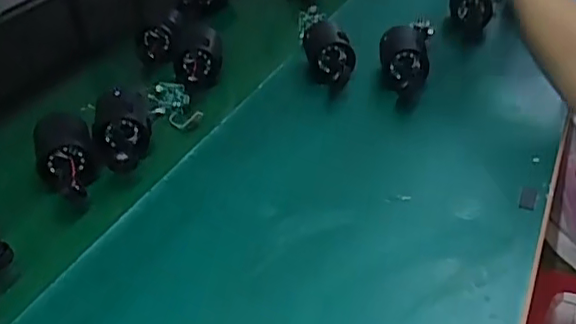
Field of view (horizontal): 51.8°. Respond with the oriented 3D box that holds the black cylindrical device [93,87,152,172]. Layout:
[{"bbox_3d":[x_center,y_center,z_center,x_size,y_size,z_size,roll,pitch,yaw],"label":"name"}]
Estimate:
[{"bbox_3d":[-0.172,-0.031,0.615,0.056,0.044,0.113,-12,38,-11],"label":"black cylindrical device"}]

